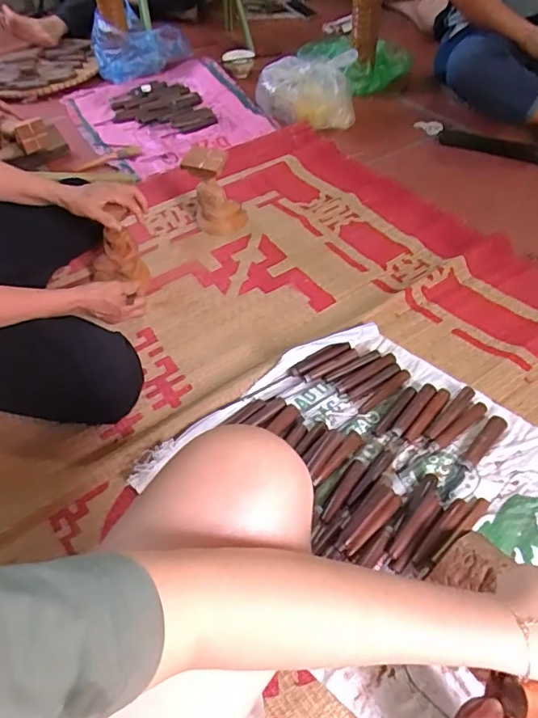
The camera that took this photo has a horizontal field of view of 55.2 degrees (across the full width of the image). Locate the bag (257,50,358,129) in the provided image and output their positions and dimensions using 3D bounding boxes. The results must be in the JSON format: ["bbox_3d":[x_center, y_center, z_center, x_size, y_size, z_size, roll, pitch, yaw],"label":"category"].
[{"bbox_3d":[0.104,-0.750,1.448,0.266,0.122,0.219,0,49,4],"label":"bag"}]

